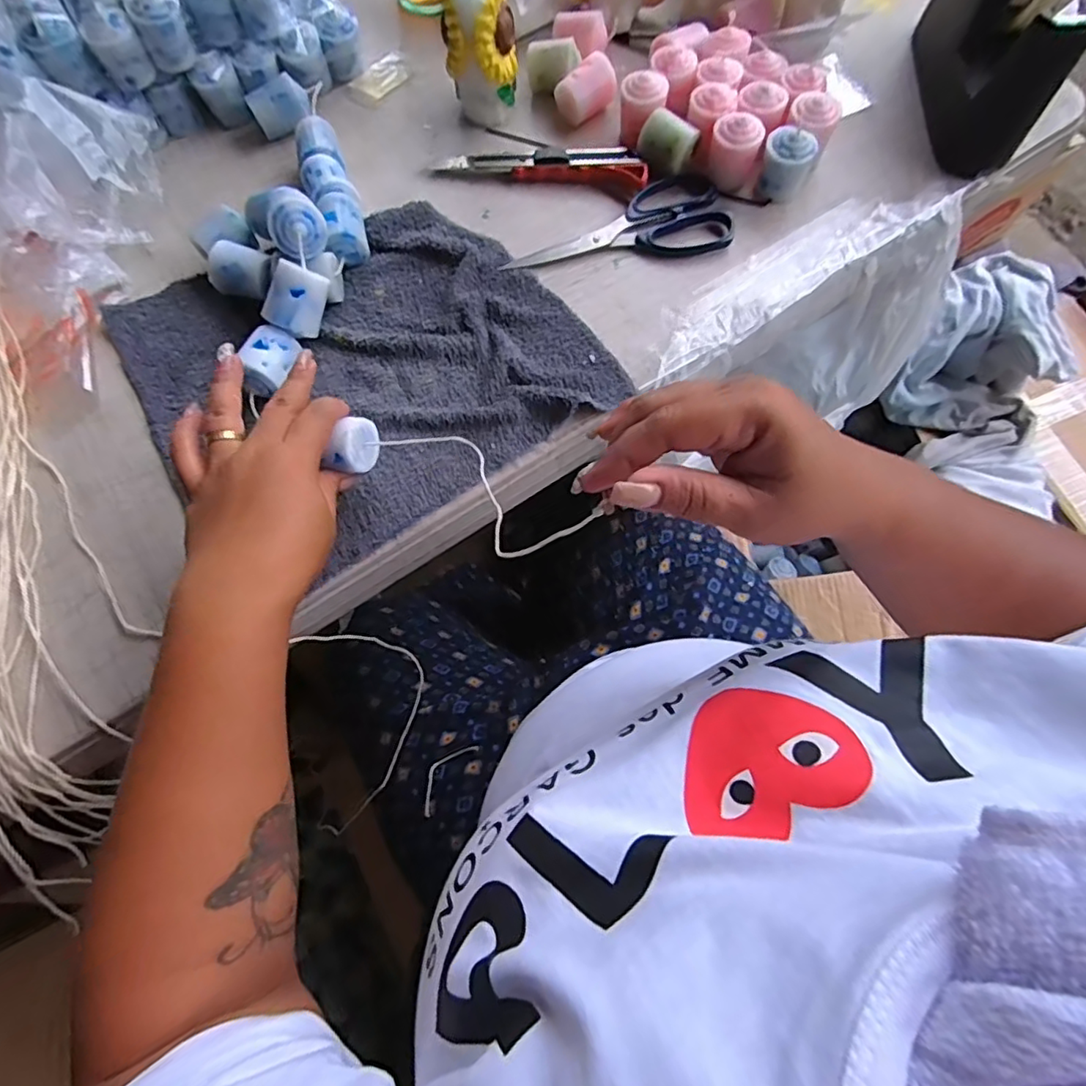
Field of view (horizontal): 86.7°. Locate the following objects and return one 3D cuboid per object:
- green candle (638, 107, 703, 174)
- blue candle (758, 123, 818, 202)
[{"bbox_3d":[0.100,-0.322,0.467,0.044,0.036,0.030,29,75,11],"label":"green candle"},{"bbox_3d":[0.191,-0.297,0.452,0.032,0.046,0.032,-30,73,-8],"label":"blue candle"}]

